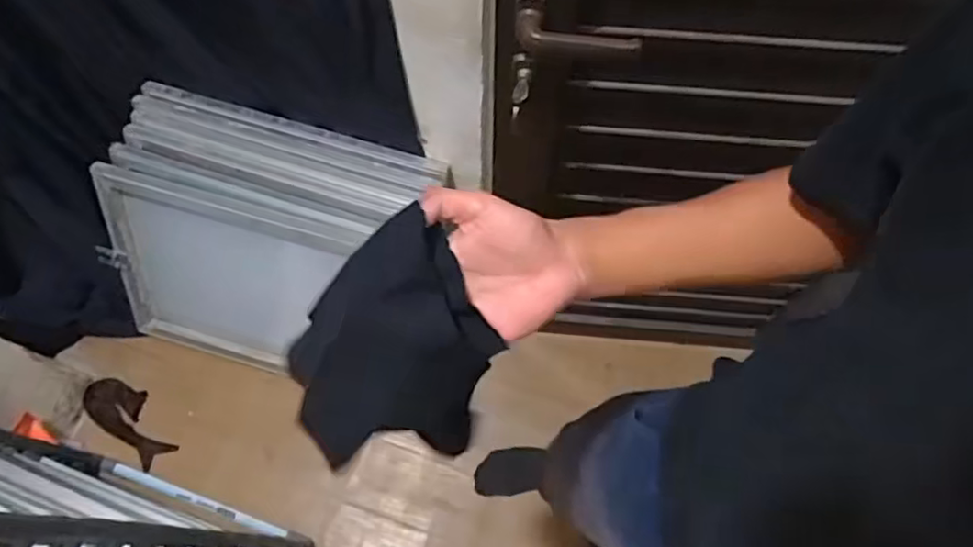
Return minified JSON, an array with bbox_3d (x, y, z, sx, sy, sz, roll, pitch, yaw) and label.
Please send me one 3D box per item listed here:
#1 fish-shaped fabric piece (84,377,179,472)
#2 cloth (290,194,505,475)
[{"bbox_3d":[-0.836,0.341,1.482,0.242,0.012,0.106,44,62,4],"label":"fish-shaped fabric piece"},{"bbox_3d":[-0.058,0.058,0.431,0.110,0.101,0.150,36,69,15],"label":"cloth"}]

